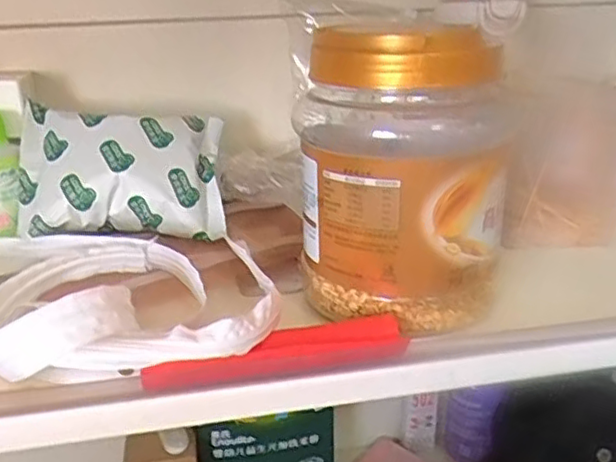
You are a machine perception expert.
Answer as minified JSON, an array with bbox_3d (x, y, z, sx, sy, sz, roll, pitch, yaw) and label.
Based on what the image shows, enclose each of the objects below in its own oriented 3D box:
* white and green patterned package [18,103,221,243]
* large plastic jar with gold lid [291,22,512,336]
[{"bbox_3d":[-0.140,-0.049,0.478,0.148,0.116,0.042,0,-21,-15],"label":"white and green patterned package"},{"bbox_3d":[0.058,-0.039,0.384,0.128,0.160,0.106,6,25,16],"label":"large plastic jar with gold lid"}]

